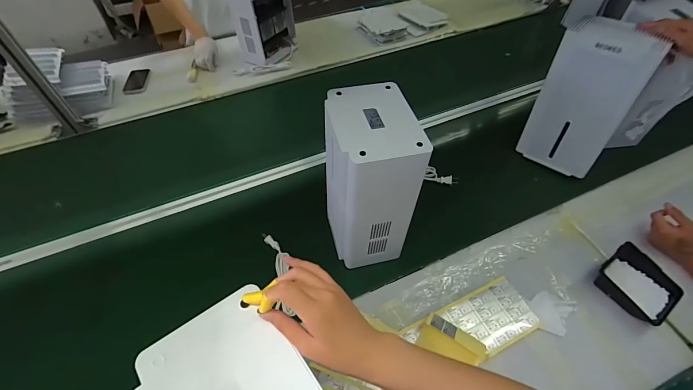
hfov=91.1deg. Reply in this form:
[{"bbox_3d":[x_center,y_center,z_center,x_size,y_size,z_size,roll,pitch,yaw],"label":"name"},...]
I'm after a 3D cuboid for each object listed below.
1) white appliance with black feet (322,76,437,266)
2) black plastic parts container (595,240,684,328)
[{"bbox_3d":[0.045,-0.023,0.702,0.146,0.337,0.193,-13,54,-9],"label":"white appliance with black feet"},{"bbox_3d":[0.615,0.187,0.719,0.130,0.038,0.135,-27,57,-19],"label":"black plastic parts container"}]

